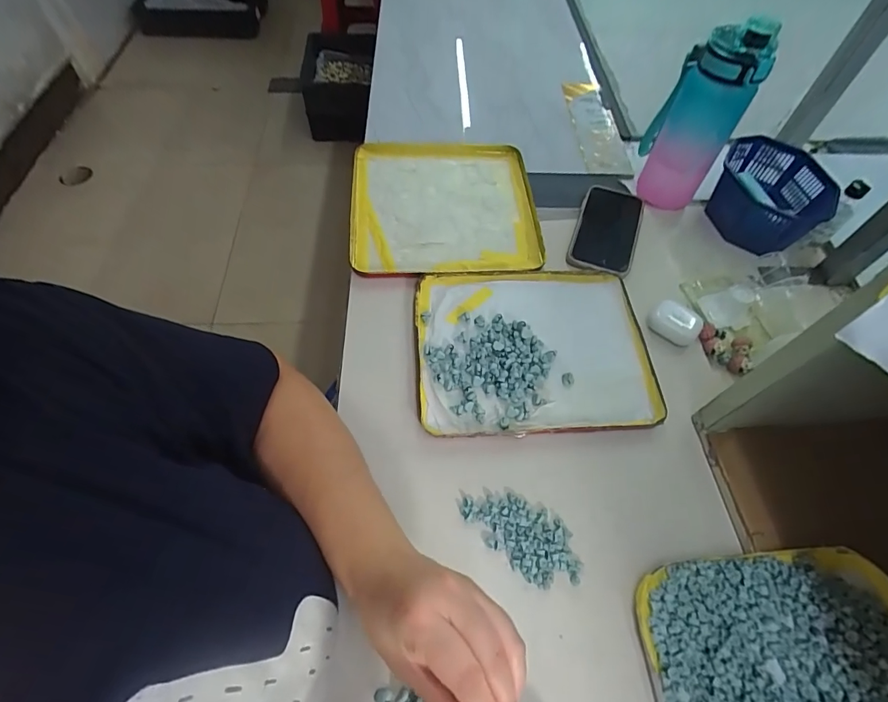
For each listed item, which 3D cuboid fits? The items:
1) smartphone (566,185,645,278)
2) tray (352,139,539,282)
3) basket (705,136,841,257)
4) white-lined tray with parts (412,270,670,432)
[{"bbox_3d":[0.215,-0.161,0.585,0.079,0.011,0.174,18,54,12],"label":"smartphone"},{"bbox_3d":[0.002,-0.196,0.594,0.241,0.023,0.253,-3,59,-3],"label":"tray"},{"bbox_3d":[0.432,-0.207,0.600,0.135,0.073,0.143,31,63,16],"label":"basket"},{"bbox_3d":[0.097,-0.008,0.482,0.247,0.014,0.200,-3,59,-3],"label":"white-lined tray with parts"}]

